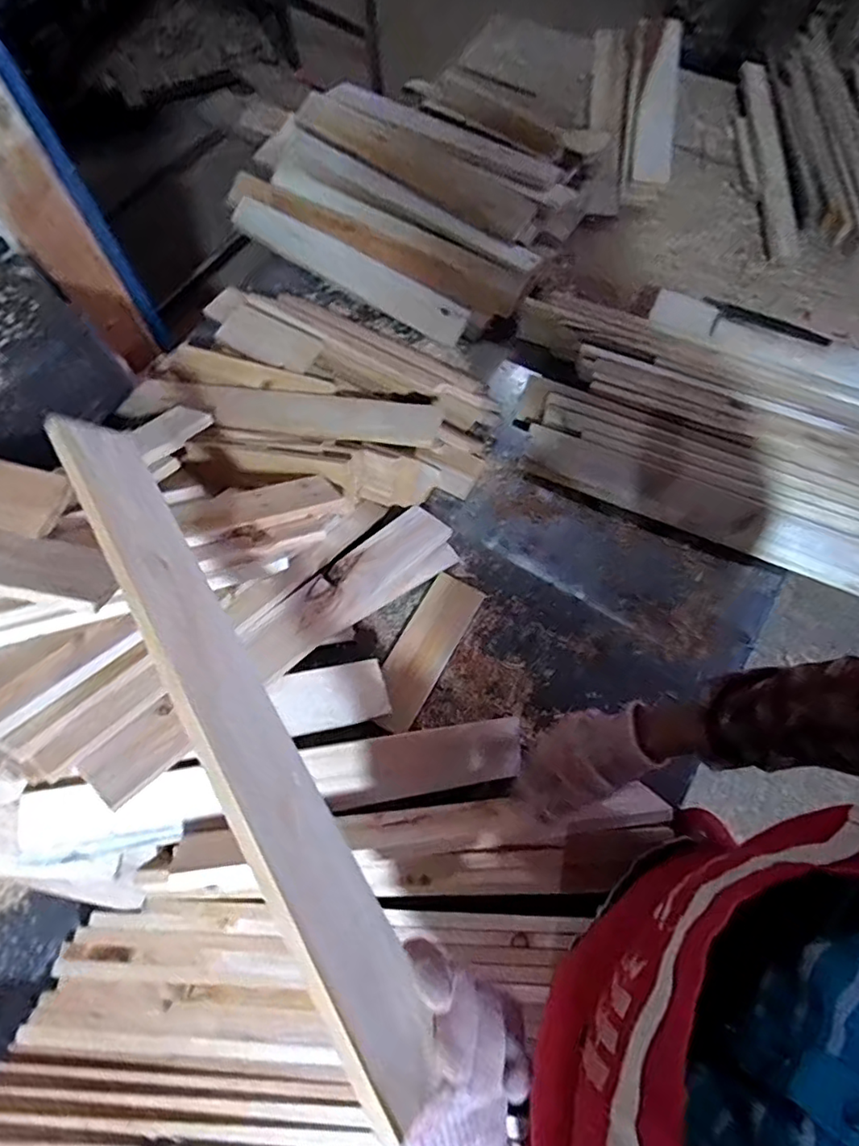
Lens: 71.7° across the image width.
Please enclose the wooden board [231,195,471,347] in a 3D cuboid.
[{"bbox_3d":[-0.145,-0.532,1.031,0.495,0.016,0.064,34,110,12],"label":"wooden board"}]

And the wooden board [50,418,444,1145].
[{"bbox_3d":[-0.144,0.085,0.418,0.014,0.072,0.514,-44,68,25],"label":"wooden board"}]

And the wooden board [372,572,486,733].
[{"bbox_3d":[-0.008,0.101,0.778,0.070,0.015,0.215,28,69,13],"label":"wooden board"}]

